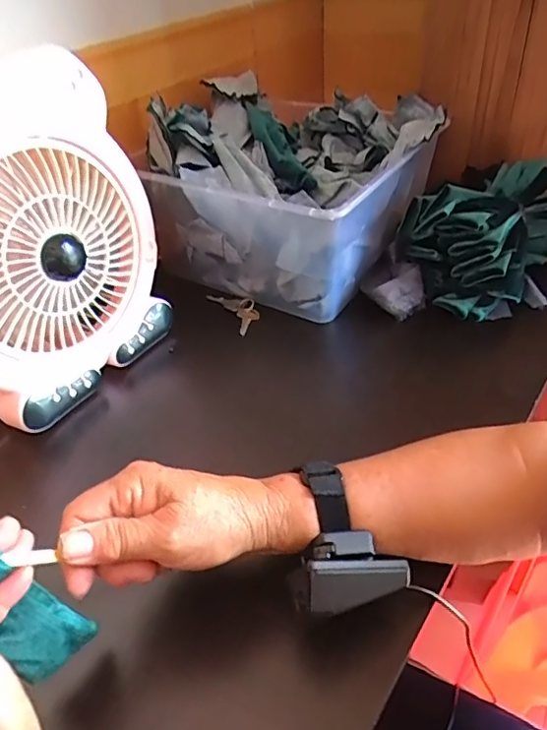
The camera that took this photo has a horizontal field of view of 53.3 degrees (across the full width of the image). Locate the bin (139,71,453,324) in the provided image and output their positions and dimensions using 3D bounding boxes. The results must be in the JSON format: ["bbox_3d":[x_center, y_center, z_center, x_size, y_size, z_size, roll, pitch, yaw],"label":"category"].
[{"bbox_3d":[0.031,-0.212,0.648,0.256,0.184,0.283,22,46,27],"label":"bin"}]

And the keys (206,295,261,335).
[{"bbox_3d":[-0.042,-0.065,0.628,0.036,0.010,0.082,-23,44,-22],"label":"keys"}]

